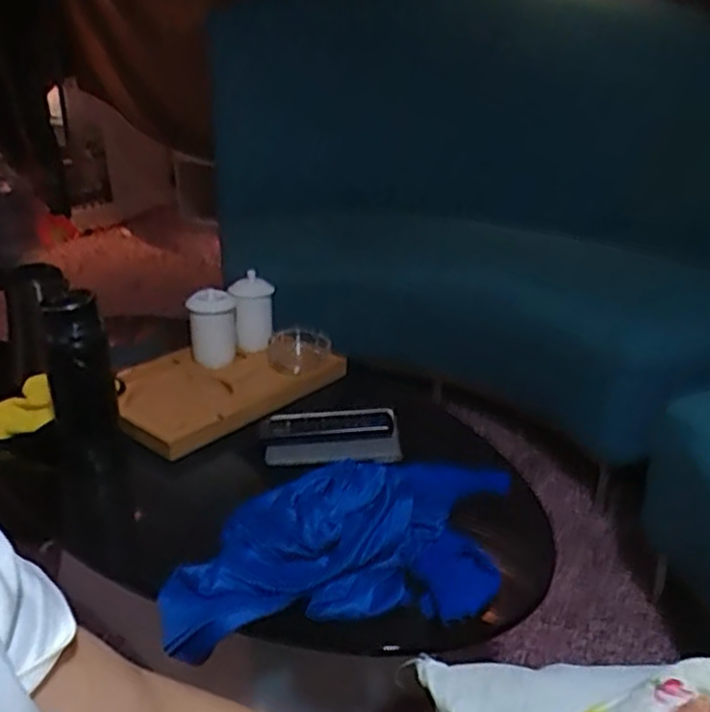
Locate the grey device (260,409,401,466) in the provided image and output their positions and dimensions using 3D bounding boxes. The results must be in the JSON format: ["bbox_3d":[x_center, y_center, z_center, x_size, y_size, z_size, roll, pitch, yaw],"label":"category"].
[{"bbox_3d":[-0.034,0.112,0.987,0.188,0.033,0.091,-2,23,-3],"label":"grey device"}]

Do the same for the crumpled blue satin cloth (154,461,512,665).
[{"bbox_3d":[-0.003,0.201,0.787,0.409,0.098,0.194,-6,24,-12],"label":"crumpled blue satin cloth"}]

